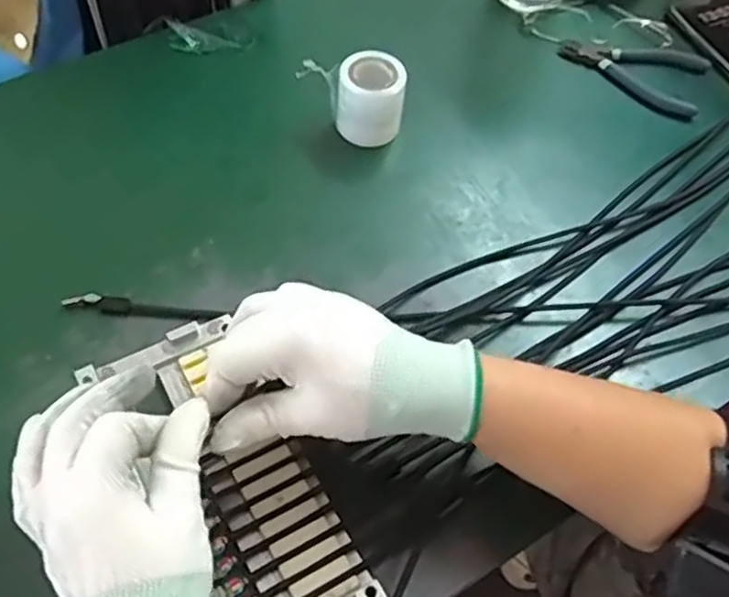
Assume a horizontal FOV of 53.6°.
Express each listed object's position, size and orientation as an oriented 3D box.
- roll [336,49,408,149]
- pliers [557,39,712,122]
[{"bbox_3d":[0.004,-0.150,0.560,0.050,0.064,0.046,2,57,-3],"label":"roll"},{"bbox_3d":[0.234,-0.200,0.635,0.124,0.014,0.075,20,58,8],"label":"pliers"}]

